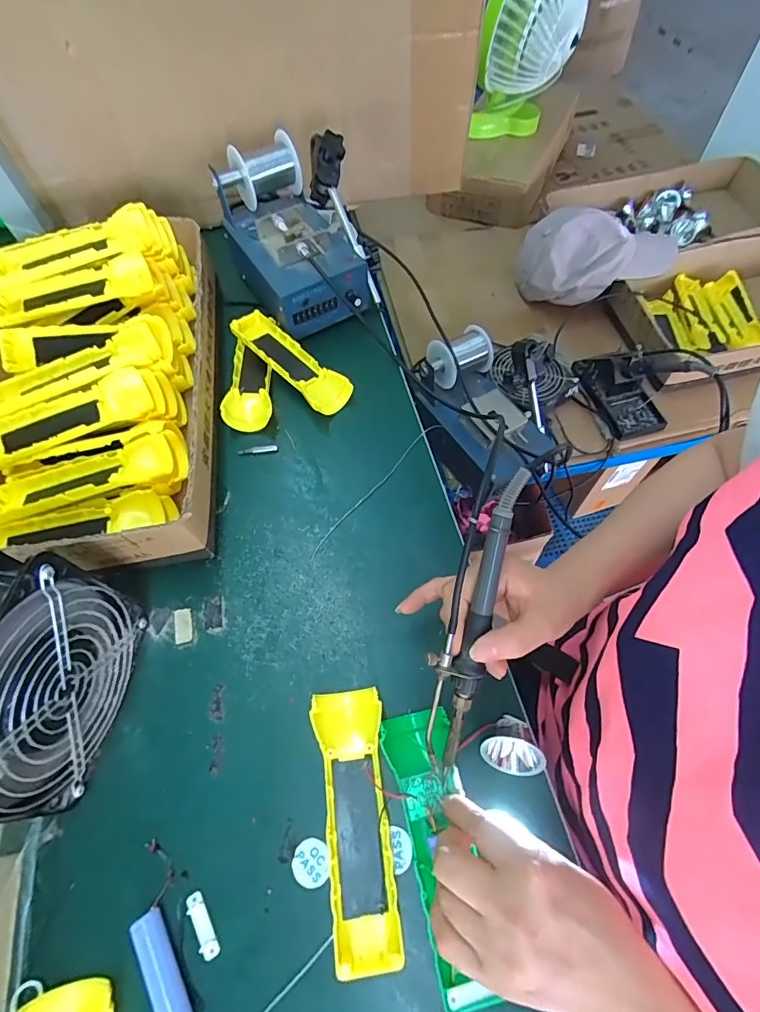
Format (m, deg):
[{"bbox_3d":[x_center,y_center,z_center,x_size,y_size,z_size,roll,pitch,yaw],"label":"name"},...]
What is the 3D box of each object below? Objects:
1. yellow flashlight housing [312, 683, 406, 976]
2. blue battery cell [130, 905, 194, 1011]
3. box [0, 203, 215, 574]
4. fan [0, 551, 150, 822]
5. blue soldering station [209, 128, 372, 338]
[{"bbox_3d":[-0.016,0.219,0.329,0.047,0.025,0.163,-8,63,-3],"label":"yellow flashlight housing"},{"bbox_3d":[-0.137,0.293,0.289,0.017,0.014,0.066,-31,66,-14],"label":"blue battery cell"},{"bbox_3d":[-0.286,-0.133,0.472,0.214,0.096,0.407,-9,63,-4],"label":"box"},{"bbox_3d":[-0.238,0.120,0.311,0.064,0.144,0.146,6,63,4],"label":"fan"},{"bbox_3d":[-0.098,-0.333,0.546,0.149,0.109,0.222,-21,64,-10],"label":"blue soldering station"}]

